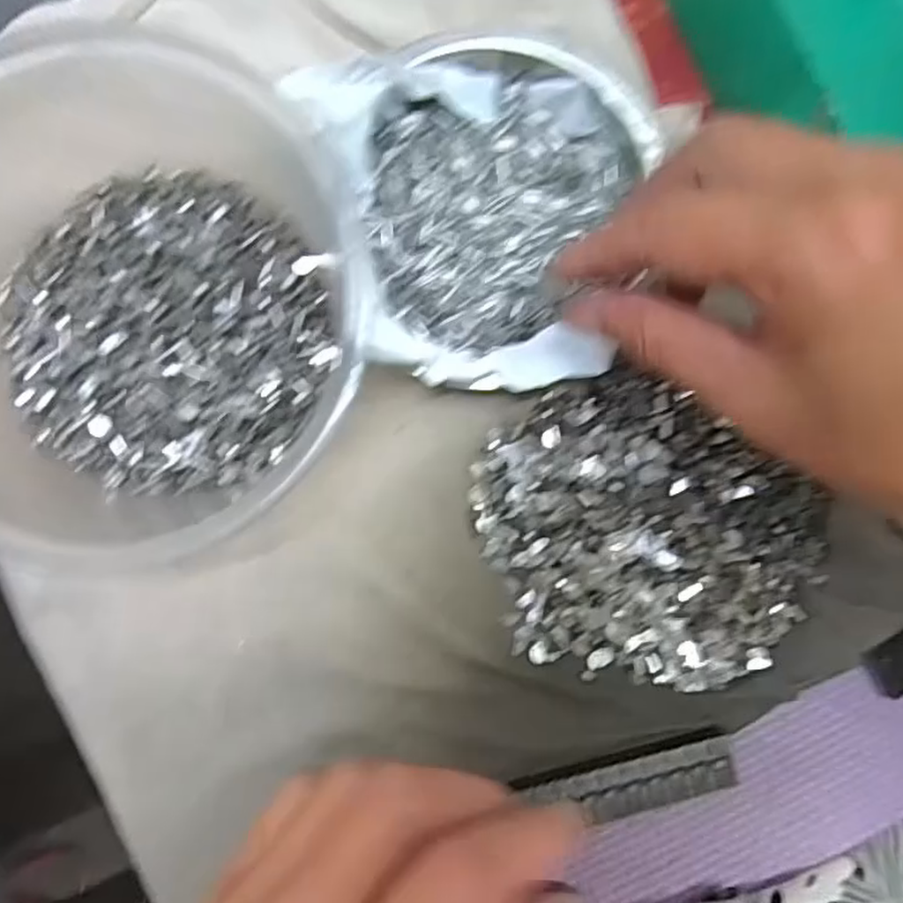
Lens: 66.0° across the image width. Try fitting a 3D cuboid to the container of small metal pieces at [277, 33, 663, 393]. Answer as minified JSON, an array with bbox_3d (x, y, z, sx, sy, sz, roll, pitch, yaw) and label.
[{"bbox_3d":[0.019,-0.083,0.246,0.117,0.030,0.121,-18,87,-9],"label":"container of small metal pieces"}]

